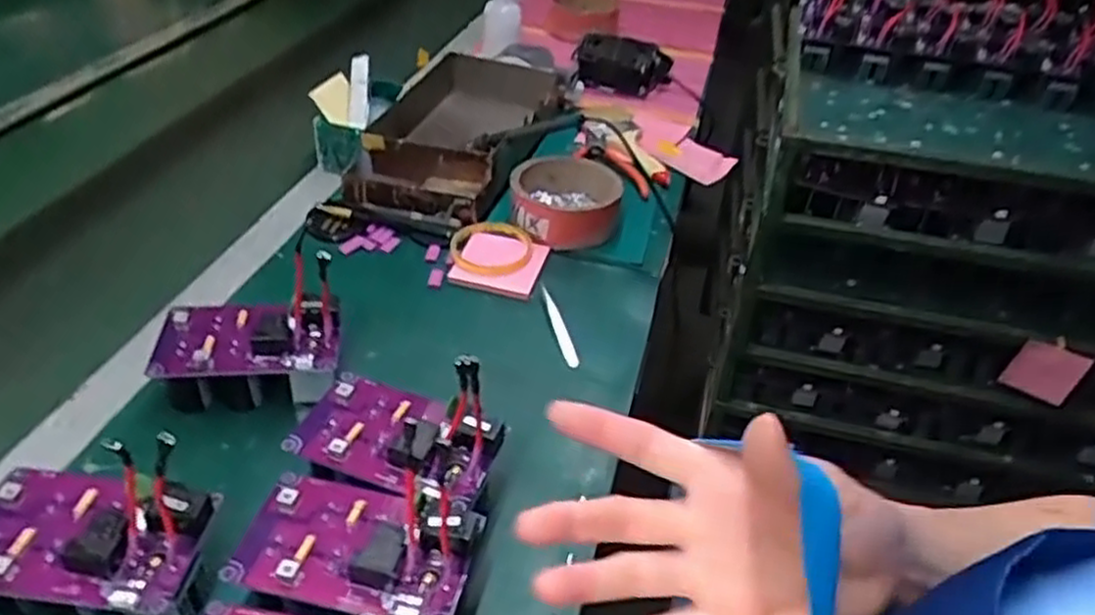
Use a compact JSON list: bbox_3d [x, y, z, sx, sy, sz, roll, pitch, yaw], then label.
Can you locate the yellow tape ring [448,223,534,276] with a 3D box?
[{"bbox_3d":[-0.059,-0.061,0.801,0.085,0.019,0.082,10,39,7],"label":"yellow tape ring"}]

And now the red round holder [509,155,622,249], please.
[{"bbox_3d":[0.020,-0.121,0.850,0.115,0.047,0.118,3,38,-2],"label":"red round holder"}]

